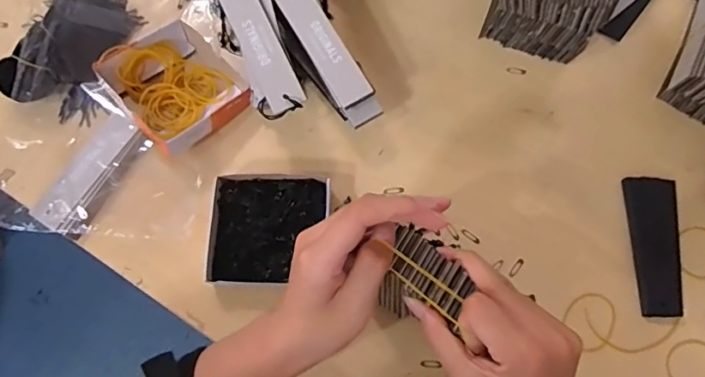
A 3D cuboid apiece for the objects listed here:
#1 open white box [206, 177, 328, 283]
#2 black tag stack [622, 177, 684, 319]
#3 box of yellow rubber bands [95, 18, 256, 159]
[{"bbox_3d":[-0.074,0.036,0.457,0.102,0.021,0.100,-1,73,1],"label":"open white box"},{"bbox_3d":[0.275,0.051,0.457,0.046,0.004,0.125,3,73,2],"label":"black tag stack"},{"bbox_3d":[-0.170,-0.103,0.486,0.105,0.042,0.112,-43,77,-11],"label":"box of yellow rubber bands"}]

